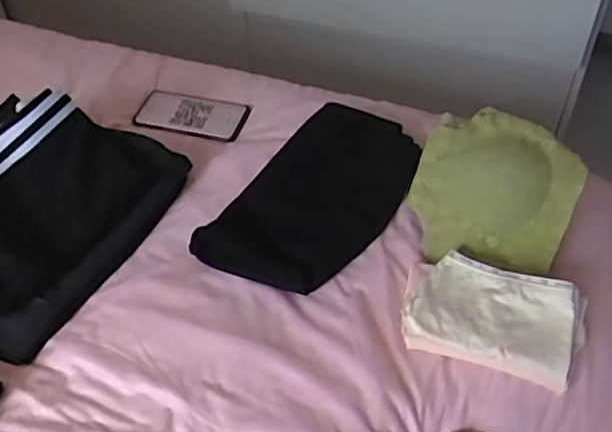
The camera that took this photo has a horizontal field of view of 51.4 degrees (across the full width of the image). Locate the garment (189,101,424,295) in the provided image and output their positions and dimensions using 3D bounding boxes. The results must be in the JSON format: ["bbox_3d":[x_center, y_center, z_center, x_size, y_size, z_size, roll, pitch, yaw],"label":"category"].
[{"bbox_3d":[0.020,-0.030,0.781,0.177,0.047,0.291,21,51,22],"label":"garment"}]

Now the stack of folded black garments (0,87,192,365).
[{"bbox_3d":[-0.342,-0.024,0.743,0.259,0.120,0.329,20,51,21],"label":"stack of folded black garments"}]

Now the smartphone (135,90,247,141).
[{"bbox_3d":[-0.167,-0.149,0.932,0.159,0.013,0.076,14,61,12],"label":"smartphone"}]

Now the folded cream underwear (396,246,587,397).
[{"bbox_3d":[0.192,0.100,0.656,0.180,0.045,0.104,15,49,16],"label":"folded cream underwear"}]

